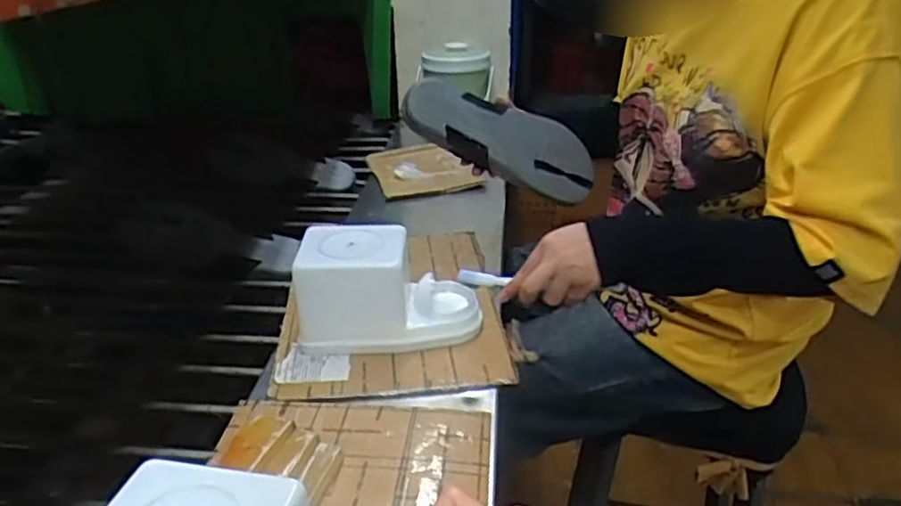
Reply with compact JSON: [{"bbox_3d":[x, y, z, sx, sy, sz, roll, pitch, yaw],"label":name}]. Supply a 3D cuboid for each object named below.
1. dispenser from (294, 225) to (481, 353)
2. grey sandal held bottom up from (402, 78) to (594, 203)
[{"bbox_3d":[-0.064,0.035,0.707,0.187,0.108,0.095,-2,28,-3],"label":"dispenser"},{"bbox_3d":[0.065,-0.140,0.844,0.255,0.080,0.040,24,26,-11],"label":"grey sandal held bottom up"}]

